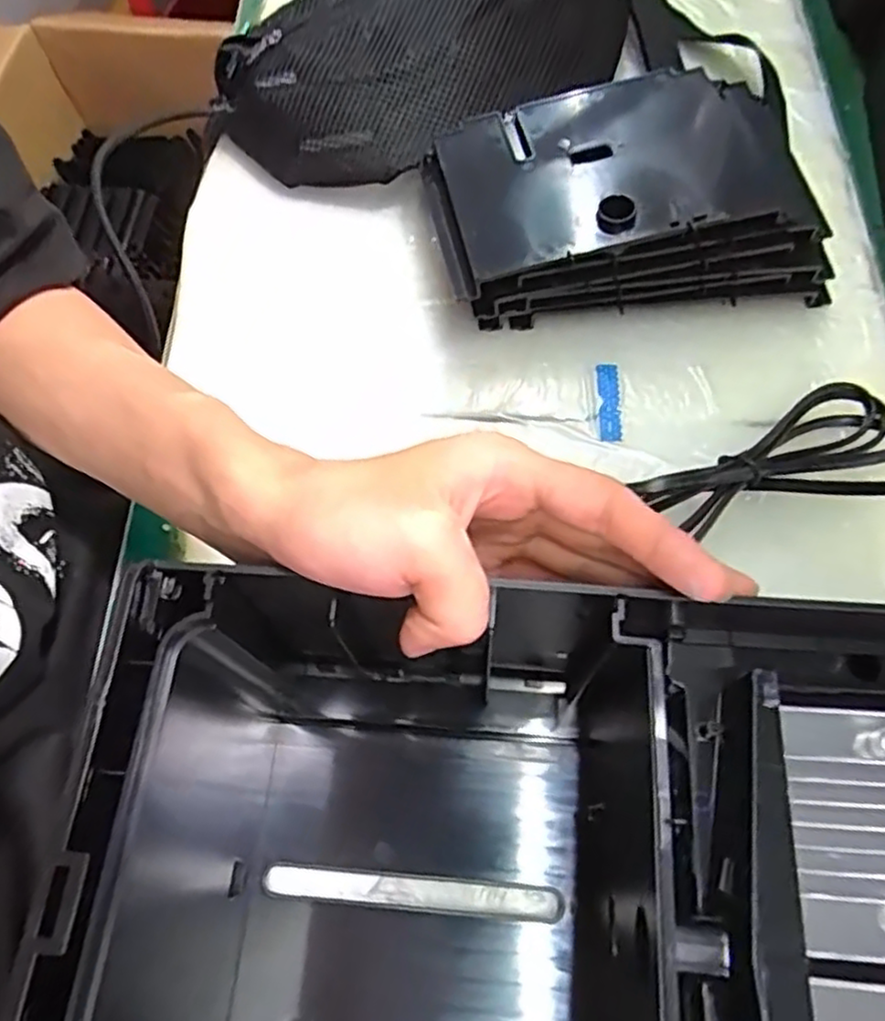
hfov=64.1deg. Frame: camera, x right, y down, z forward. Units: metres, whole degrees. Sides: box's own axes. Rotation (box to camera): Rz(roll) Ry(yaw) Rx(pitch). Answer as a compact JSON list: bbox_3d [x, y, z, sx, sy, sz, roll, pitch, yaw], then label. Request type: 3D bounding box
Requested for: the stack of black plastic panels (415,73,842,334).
[{"bbox_3d":[0.104,-0.186,0.419,0.213,0.074,0.140,-4,67,-1],"label":"stack of black plastic panels"}]

